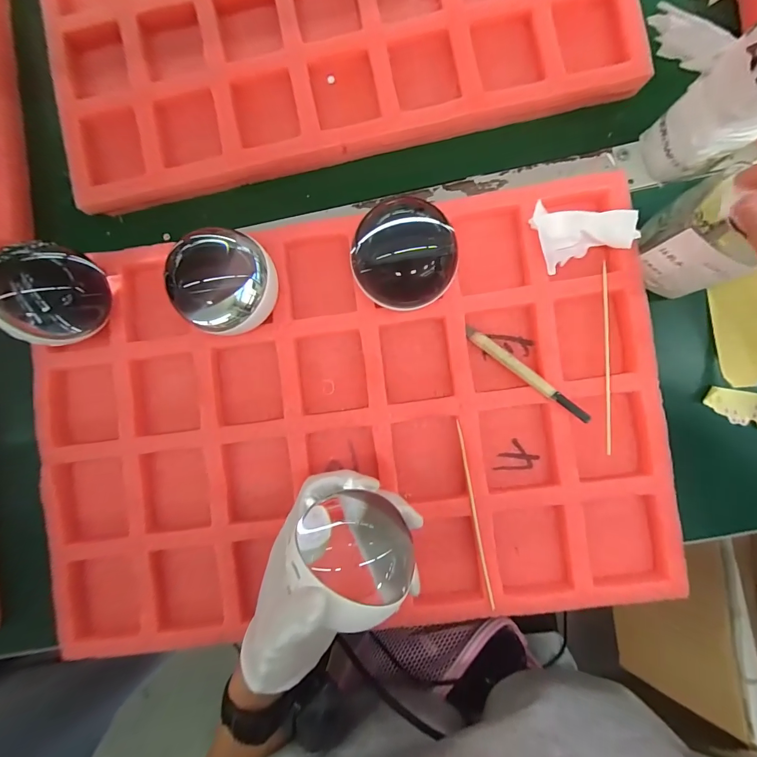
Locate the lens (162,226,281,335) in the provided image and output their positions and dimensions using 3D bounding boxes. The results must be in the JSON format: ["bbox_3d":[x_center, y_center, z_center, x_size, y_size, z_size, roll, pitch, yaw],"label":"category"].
[{"bbox_3d":[-0.111,-0.065,0.280,0.070,0.079,0.069,-1,88,2],"label":"lens"}]

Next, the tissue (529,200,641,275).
[{"bbox_3d":[0.158,-0.116,0.292,0.070,0.020,0.051,-14,88,2],"label":"tissue"}]

